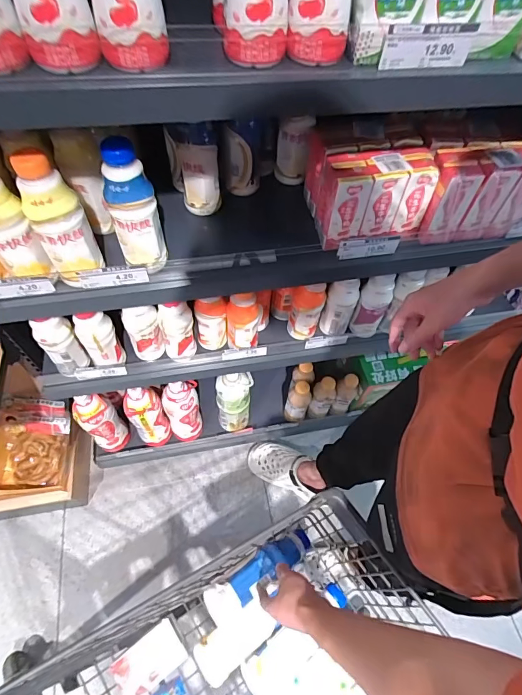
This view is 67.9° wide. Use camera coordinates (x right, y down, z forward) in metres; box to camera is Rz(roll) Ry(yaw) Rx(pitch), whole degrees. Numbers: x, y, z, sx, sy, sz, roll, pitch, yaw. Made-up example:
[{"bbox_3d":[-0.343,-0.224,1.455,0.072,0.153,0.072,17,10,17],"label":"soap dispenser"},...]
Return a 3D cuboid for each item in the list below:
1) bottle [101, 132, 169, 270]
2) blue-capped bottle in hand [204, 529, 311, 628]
[{"bbox_3d":[-0.179,-0.193,0.546,0.065,0.175,0.060,-10,60,-10],"label":"bottle"},{"bbox_3d":[0.003,0.385,0.659,0.200,0.073,0.073,-30,65,-27],"label":"blue-capped bottle in hand"}]

